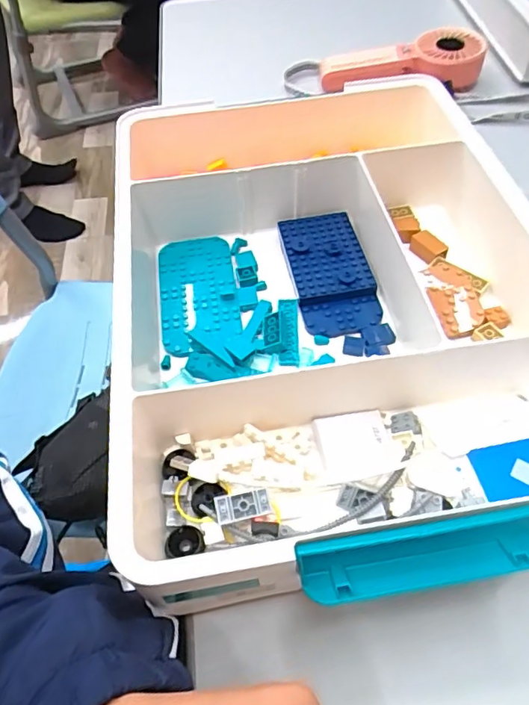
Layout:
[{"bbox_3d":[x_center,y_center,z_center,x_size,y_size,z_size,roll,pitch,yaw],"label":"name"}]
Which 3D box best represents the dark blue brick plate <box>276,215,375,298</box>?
[{"bbox_3d":[0.050,-0.084,0.447,0.061,0.015,0.092,-9,53,-5],"label":"dark blue brick plate"}]

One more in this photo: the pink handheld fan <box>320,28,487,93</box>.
[{"bbox_3d":[0.158,-0.333,0.611,0.179,0.043,0.062,-3,53,0],"label":"pink handheld fan"}]

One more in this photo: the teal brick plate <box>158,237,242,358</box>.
[{"bbox_3d":[-0.055,-0.050,0.439,0.064,0.007,0.123,-8,53,-4],"label":"teal brick plate"}]

